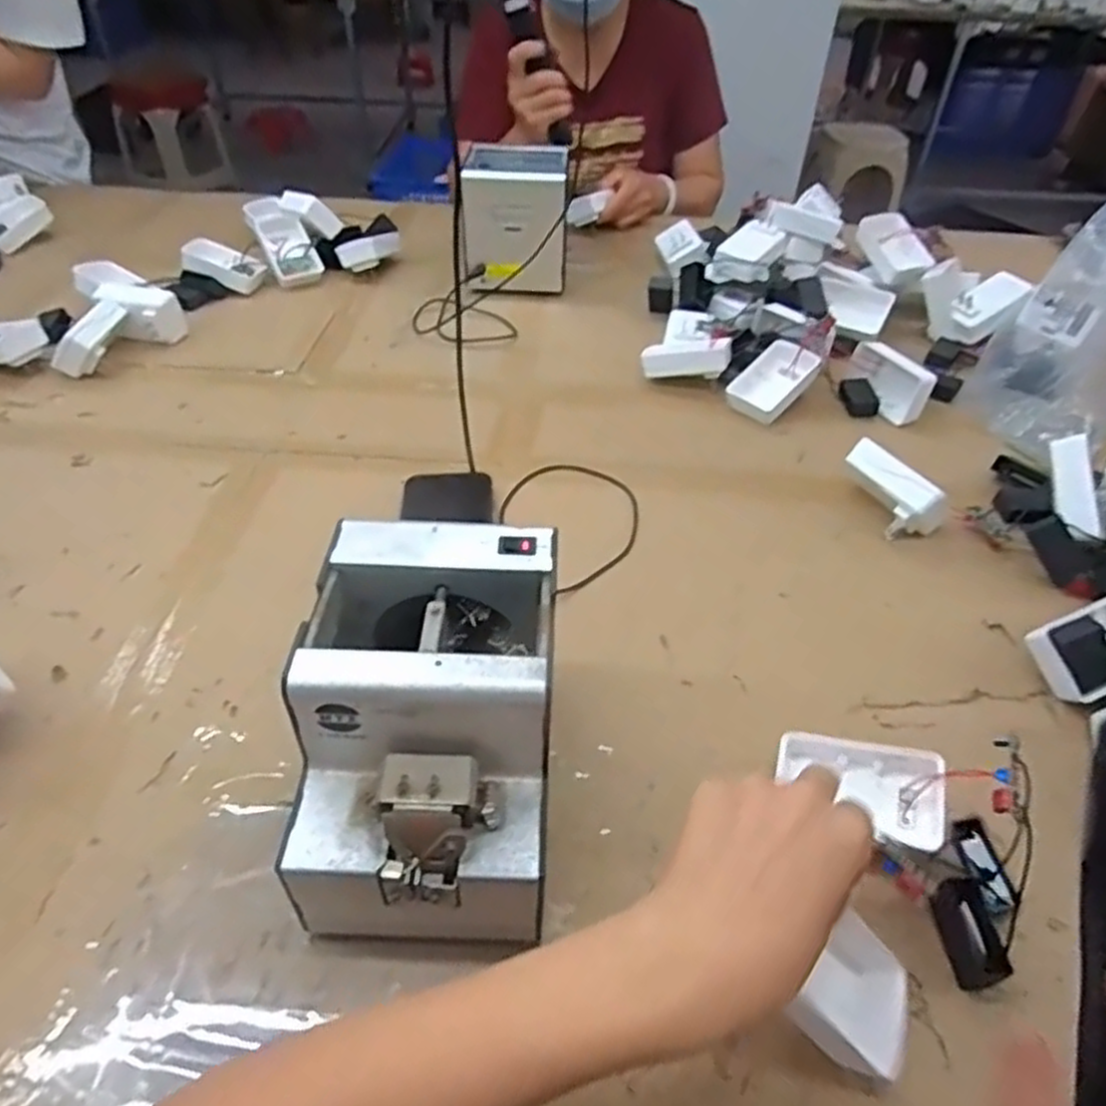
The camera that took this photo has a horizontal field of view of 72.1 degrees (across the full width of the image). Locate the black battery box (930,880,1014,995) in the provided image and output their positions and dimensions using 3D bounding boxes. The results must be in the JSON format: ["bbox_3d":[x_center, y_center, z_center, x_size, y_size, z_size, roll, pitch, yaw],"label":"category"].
[{"bbox_3d":[0.220,0.200,0.401,0.020,0.022,0.049,-2,44,-4],"label":"black battery box"}]

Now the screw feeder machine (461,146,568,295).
[{"bbox_3d":[-0.047,-0.415,0.962,0.126,0.145,0.145,1,44,-1],"label":"screw feeder machine"}]

